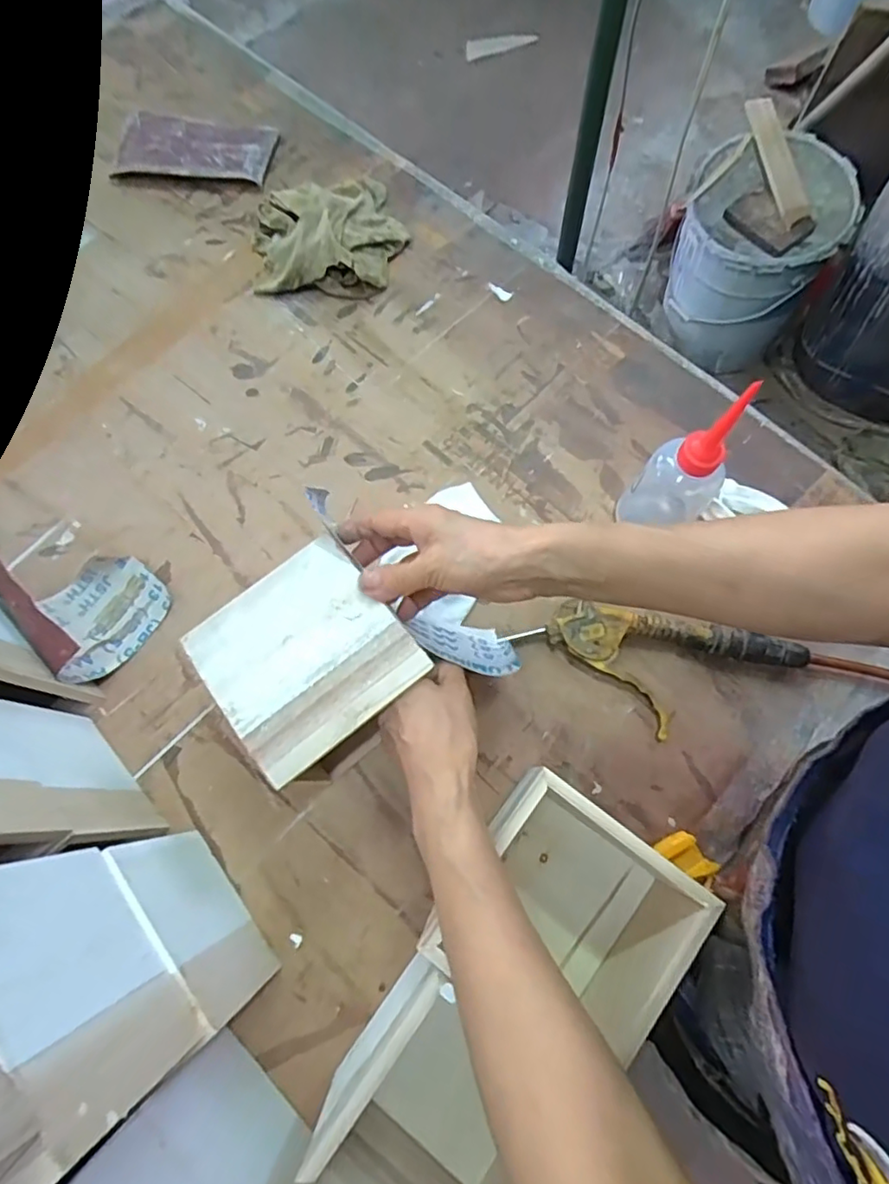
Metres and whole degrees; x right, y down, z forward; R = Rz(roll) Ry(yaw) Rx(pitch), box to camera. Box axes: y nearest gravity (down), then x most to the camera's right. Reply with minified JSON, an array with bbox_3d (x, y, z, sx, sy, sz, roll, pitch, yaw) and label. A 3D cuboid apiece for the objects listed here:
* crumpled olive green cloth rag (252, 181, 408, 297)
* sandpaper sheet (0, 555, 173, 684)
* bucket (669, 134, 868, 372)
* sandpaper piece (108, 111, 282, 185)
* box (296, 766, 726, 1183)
[{"bbox_3d":[-0.118,-0.379,0.612,0.148,0.050,0.146,4,73,2],"label":"crumpled olive green cloth rag"},{"bbox_3d":[-0.284,0.005,0.474,0.090,0.089,0.094,-38,75,-10],"label":"sandpaper sheet"},{"bbox_3d":[0.618,-0.688,1.255,0.287,0.356,0.270,-1,71,2],"label":"bucket"},{"bbox_3d":[-0.278,-0.495,0.674,0.164,0.016,0.095,8,73,4],"label":"sandpaper piece"},{"bbox_3d":[0.040,0.251,0.368,0.119,0.125,0.243,32,76,11],"label":"box"}]

